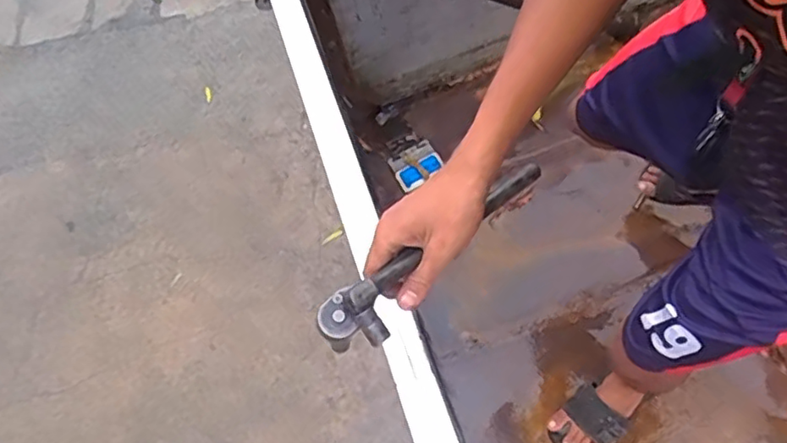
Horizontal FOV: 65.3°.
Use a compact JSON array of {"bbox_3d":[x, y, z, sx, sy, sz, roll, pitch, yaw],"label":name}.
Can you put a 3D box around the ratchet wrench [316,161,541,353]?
[{"bbox_3d":[0.043,0.018,0.512,0.247,0.033,0.051,-37,69,-23],"label":"ratchet wrench"}]

